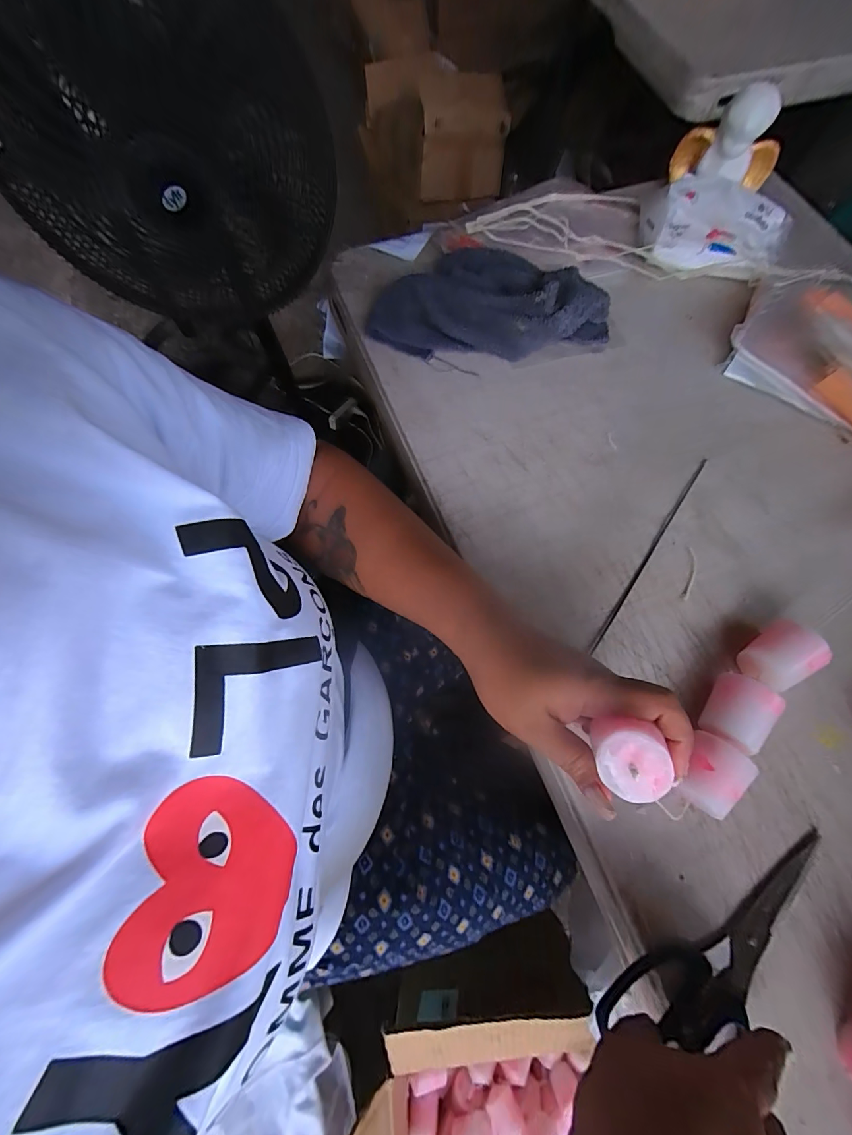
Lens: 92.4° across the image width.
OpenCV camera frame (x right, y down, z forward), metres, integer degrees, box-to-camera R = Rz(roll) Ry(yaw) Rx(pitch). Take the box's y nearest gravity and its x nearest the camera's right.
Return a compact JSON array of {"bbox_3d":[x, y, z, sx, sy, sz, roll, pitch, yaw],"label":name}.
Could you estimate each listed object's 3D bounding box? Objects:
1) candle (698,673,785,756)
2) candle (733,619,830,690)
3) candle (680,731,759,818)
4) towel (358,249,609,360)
[{"bbox_3d":[0.209,0.098,0.278,0.033,0.035,0.043,30,72,8],"label":"candle"},{"bbox_3d":[0.249,0.065,0.291,0.048,0.034,0.037,-38,76,-14],"label":"candle"},{"bbox_3d":[0.180,0.134,0.265,0.036,0.034,0.042,41,74,11],"label":"candle"},{"bbox_3d":[0.059,-0.264,0.396,0.230,0.044,0.116,-1,71,-2],"label":"towel"}]

